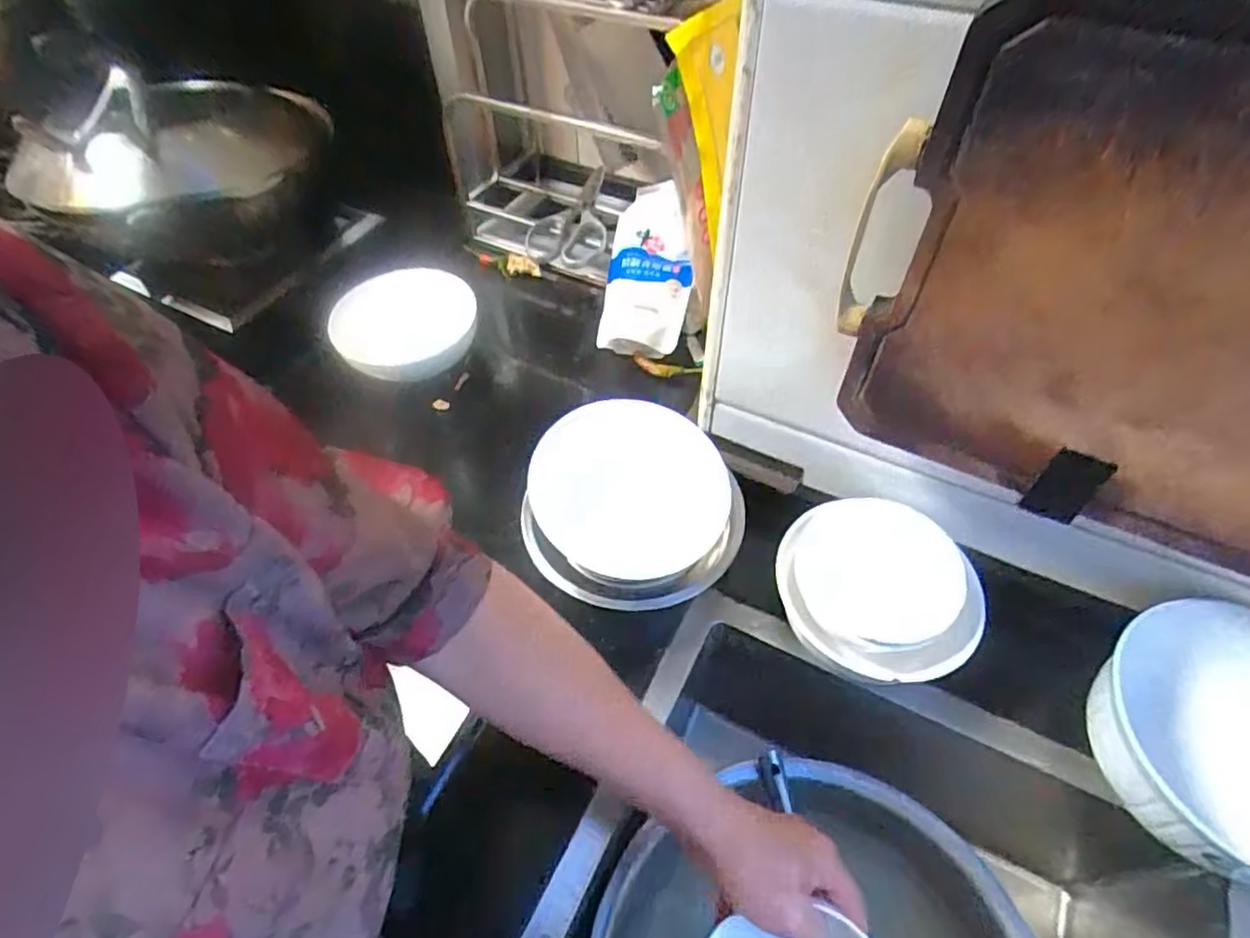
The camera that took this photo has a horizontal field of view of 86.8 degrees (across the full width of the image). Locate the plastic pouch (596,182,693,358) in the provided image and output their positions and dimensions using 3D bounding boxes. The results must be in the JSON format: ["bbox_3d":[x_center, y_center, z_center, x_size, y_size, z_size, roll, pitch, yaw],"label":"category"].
[{"bbox_3d":[0.019,-0.224,0.720,0.104,0.073,0.200,-1,72,26],"label":"plastic pouch"}]

